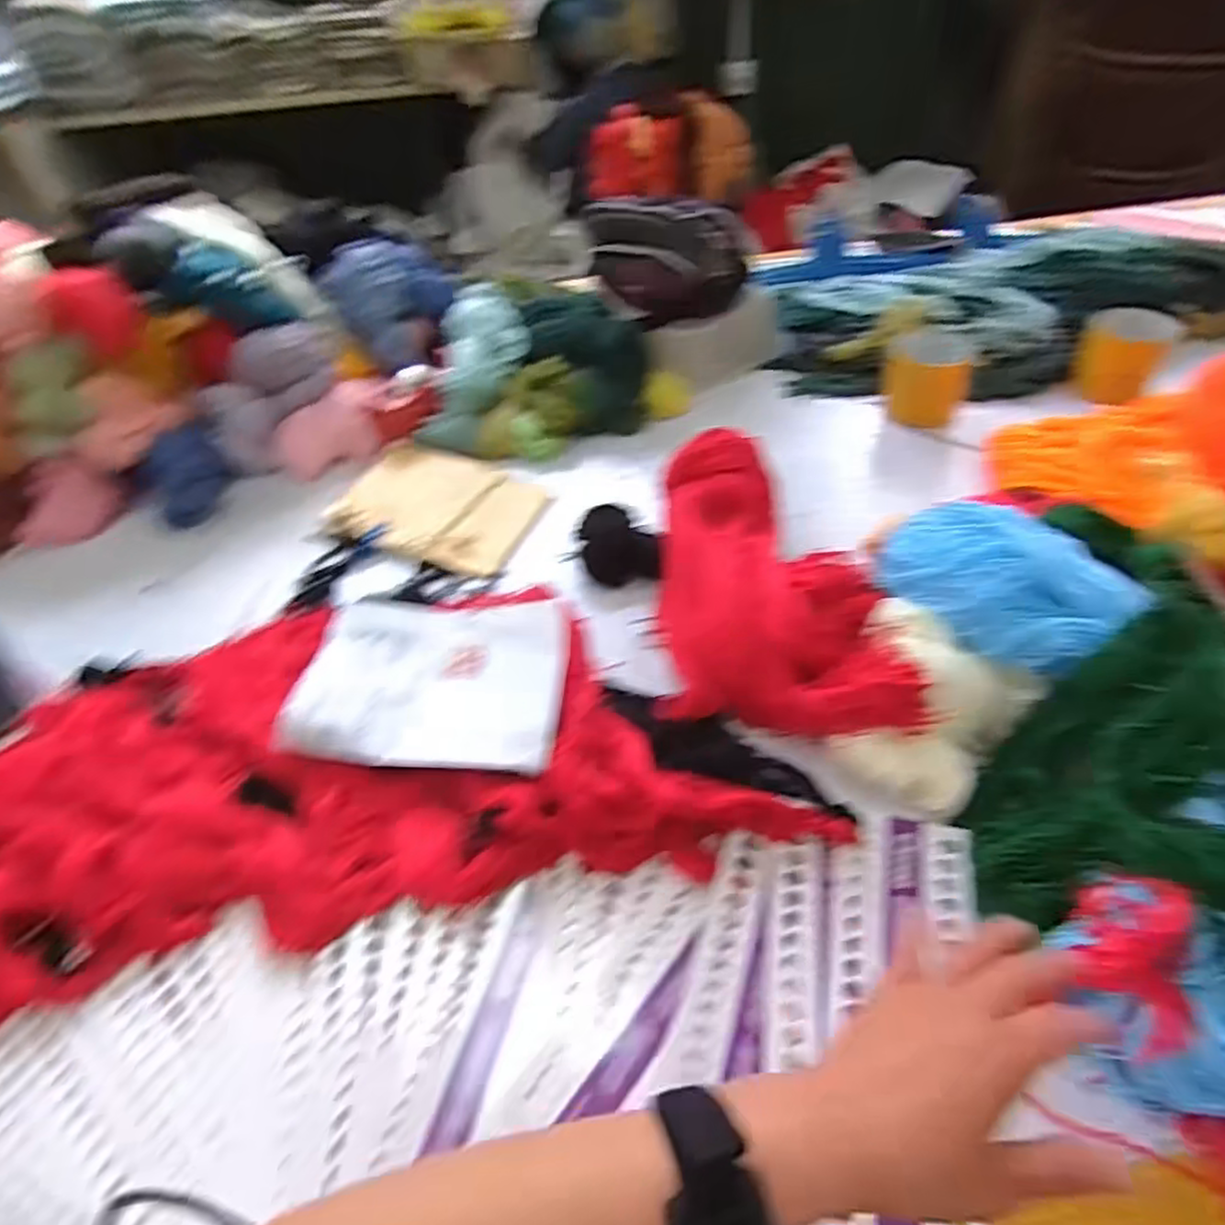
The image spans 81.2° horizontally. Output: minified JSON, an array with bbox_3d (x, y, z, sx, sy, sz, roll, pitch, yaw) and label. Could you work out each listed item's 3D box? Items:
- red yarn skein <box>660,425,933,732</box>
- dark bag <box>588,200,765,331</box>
[{"bbox_3d":[0.140,-0.041,0.619,0.190,0.071,0.320,1,48,5],"label":"red yarn skein"},{"bbox_3d":[0.061,-0.427,0.882,0.201,0.119,0.092,12,50,15],"label":"dark bag"}]

